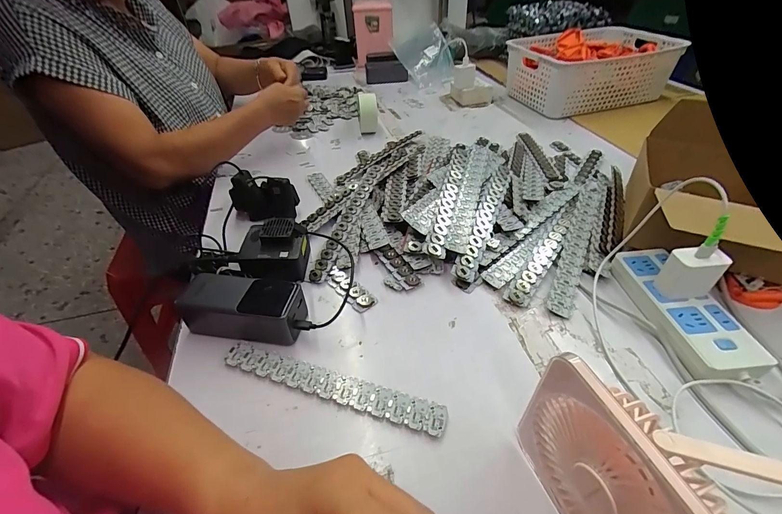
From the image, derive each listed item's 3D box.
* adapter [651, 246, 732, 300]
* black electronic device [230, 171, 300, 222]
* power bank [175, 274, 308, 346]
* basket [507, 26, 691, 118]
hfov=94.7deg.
[{"bbox_3d":[0.322,0.017,0.387,0.045,0.059,0.026,1,42,3],"label":"adapter"},{"bbox_3d":[-0.200,-0.099,0.571,0.101,0.071,0.037,5,42,8],"label":"black electronic device"},{"bbox_3d":[-0.166,0.057,0.404,0.133,0.052,0.051,3,42,6],"label":"power bank"},{"bbox_3d":[0.495,-0.472,0.911,0.355,0.128,0.263,-12,42,-11],"label":"basket"}]

